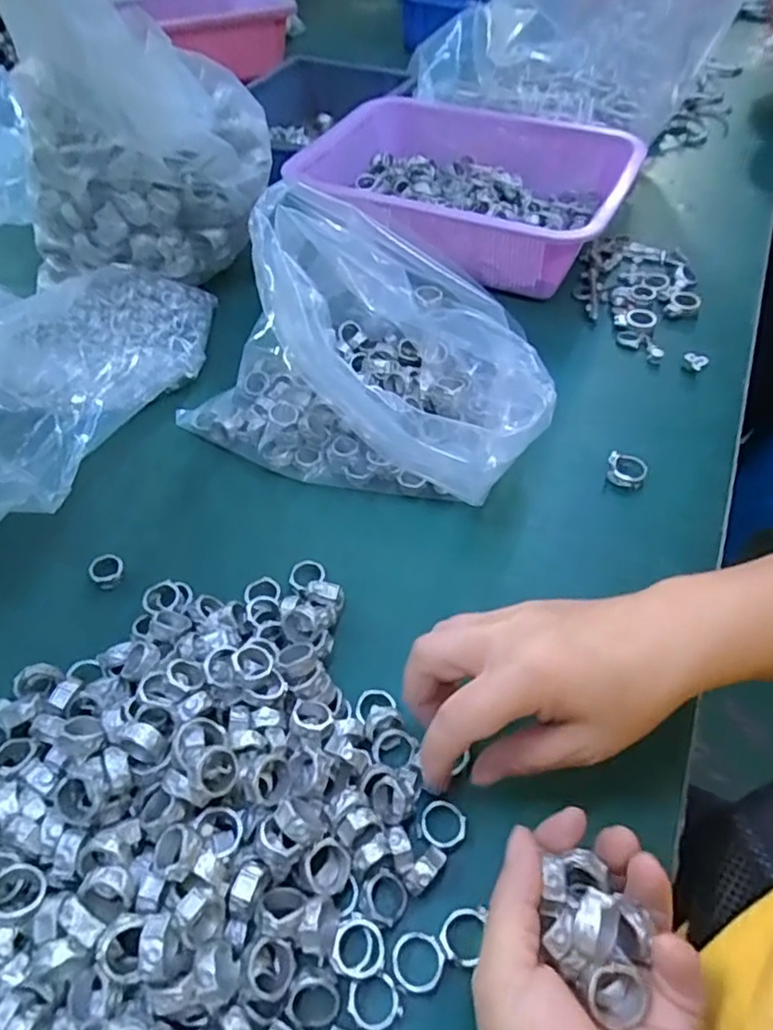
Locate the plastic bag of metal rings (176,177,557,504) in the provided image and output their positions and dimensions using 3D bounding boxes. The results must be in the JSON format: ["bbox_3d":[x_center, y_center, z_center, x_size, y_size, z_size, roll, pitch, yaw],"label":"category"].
[{"bbox_3d":[-0.008,-0.117,0.440,0.253,0.132,0.160,25,56,18],"label":"plastic bag of metal rings"}]

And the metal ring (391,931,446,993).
[{"bbox_3d":[0.014,0.191,0.276,0.022,0.004,0.021,0,52,0],"label":"metal ring"}]

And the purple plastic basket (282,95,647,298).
[{"bbox_3d":[0.076,-0.320,0.637,0.290,0.078,0.230,21,54,15],"label":"purple plastic basket"}]

